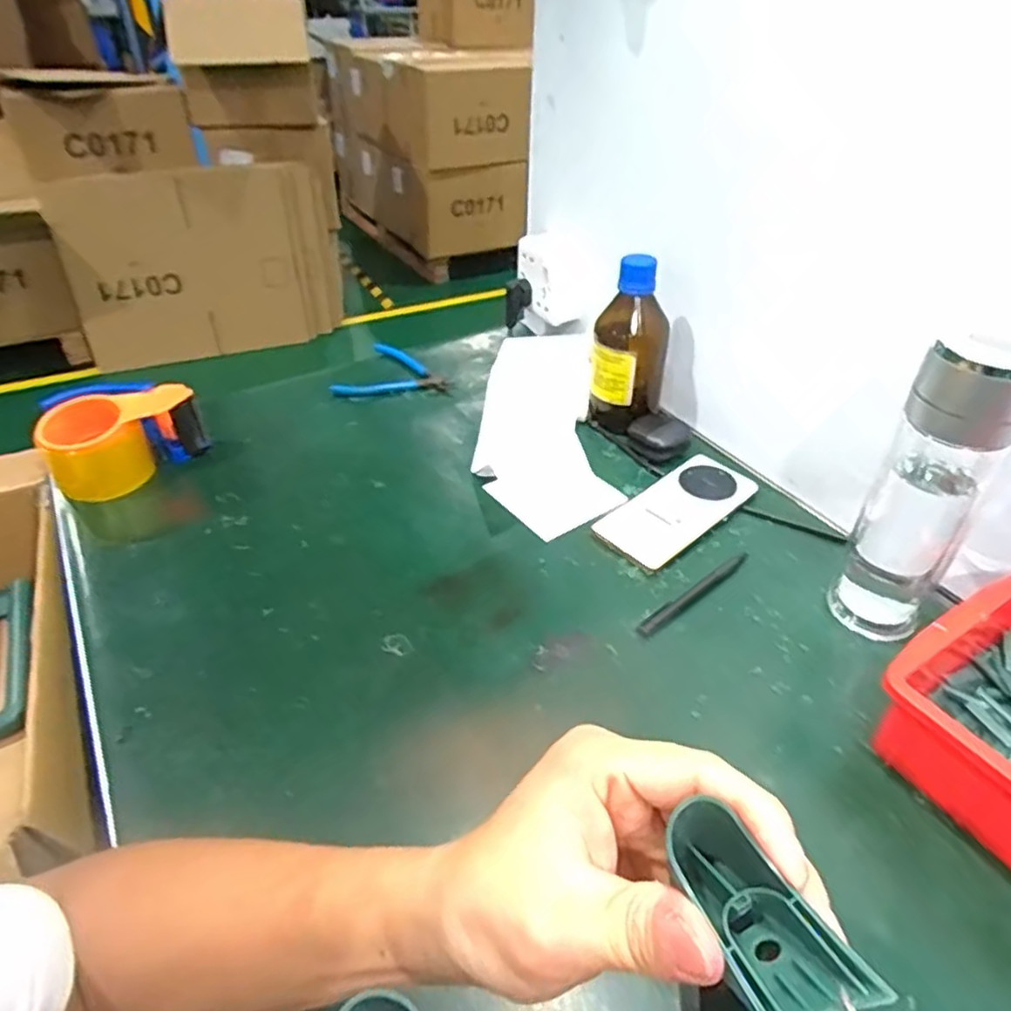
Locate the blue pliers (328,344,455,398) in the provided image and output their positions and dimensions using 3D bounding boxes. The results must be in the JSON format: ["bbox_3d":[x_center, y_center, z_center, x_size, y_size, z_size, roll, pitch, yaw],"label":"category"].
[{"bbox_3d":[-0.149,-0.179,0.893,0.140,0.020,0.138,-7,41,-8],"label":"blue pliers"}]

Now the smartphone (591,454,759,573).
[{"bbox_3d":[0.165,0.001,0.656,0.161,0.013,0.075,-30,49,-30],"label":"smartphone"}]

